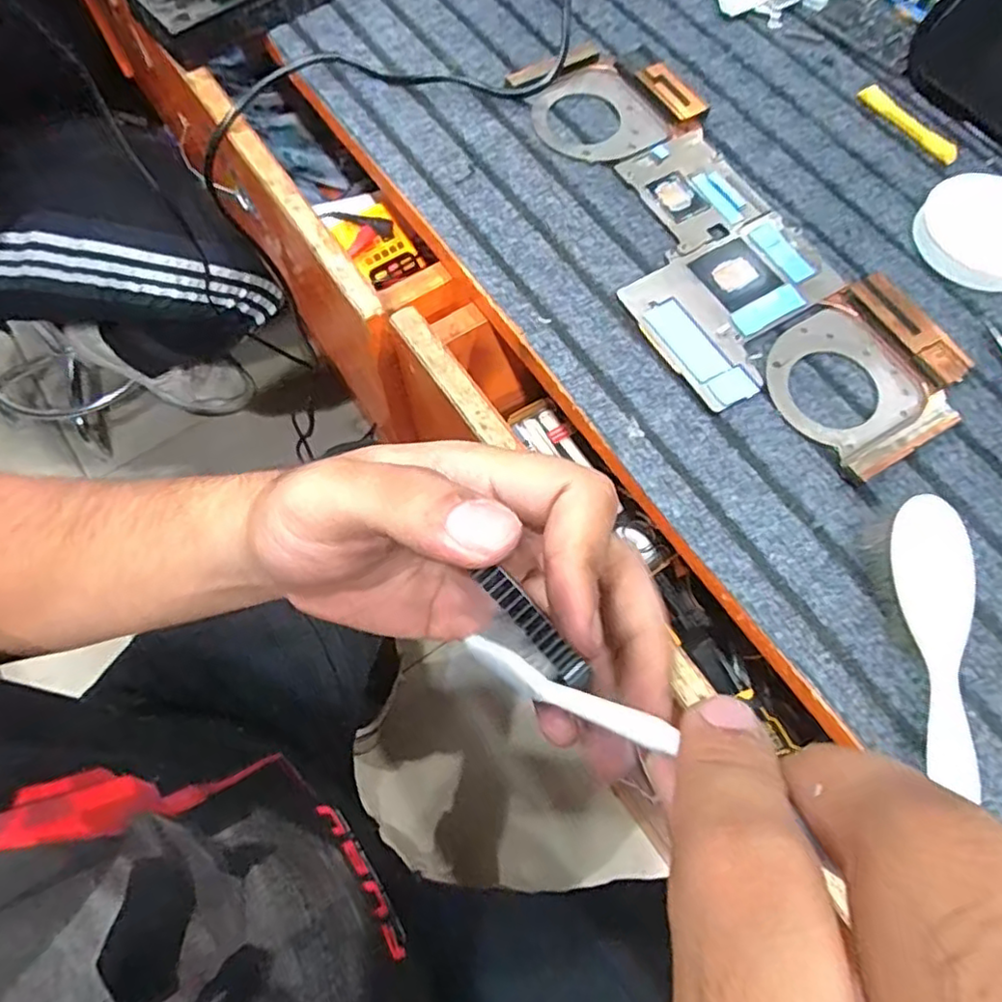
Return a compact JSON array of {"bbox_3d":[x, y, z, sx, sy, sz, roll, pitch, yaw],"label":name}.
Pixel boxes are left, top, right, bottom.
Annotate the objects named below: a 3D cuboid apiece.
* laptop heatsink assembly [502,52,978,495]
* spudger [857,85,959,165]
[{"bbox_3d":[0.124,-0.160,0.389,0.131,0.012,0.339,-30,72,-13],"label":"laptop heatsink assembly"},{"bbox_3d":[0.277,-0.256,0.433,0.013,0.008,0.080,-33,73,-14],"label":"spudger"}]

